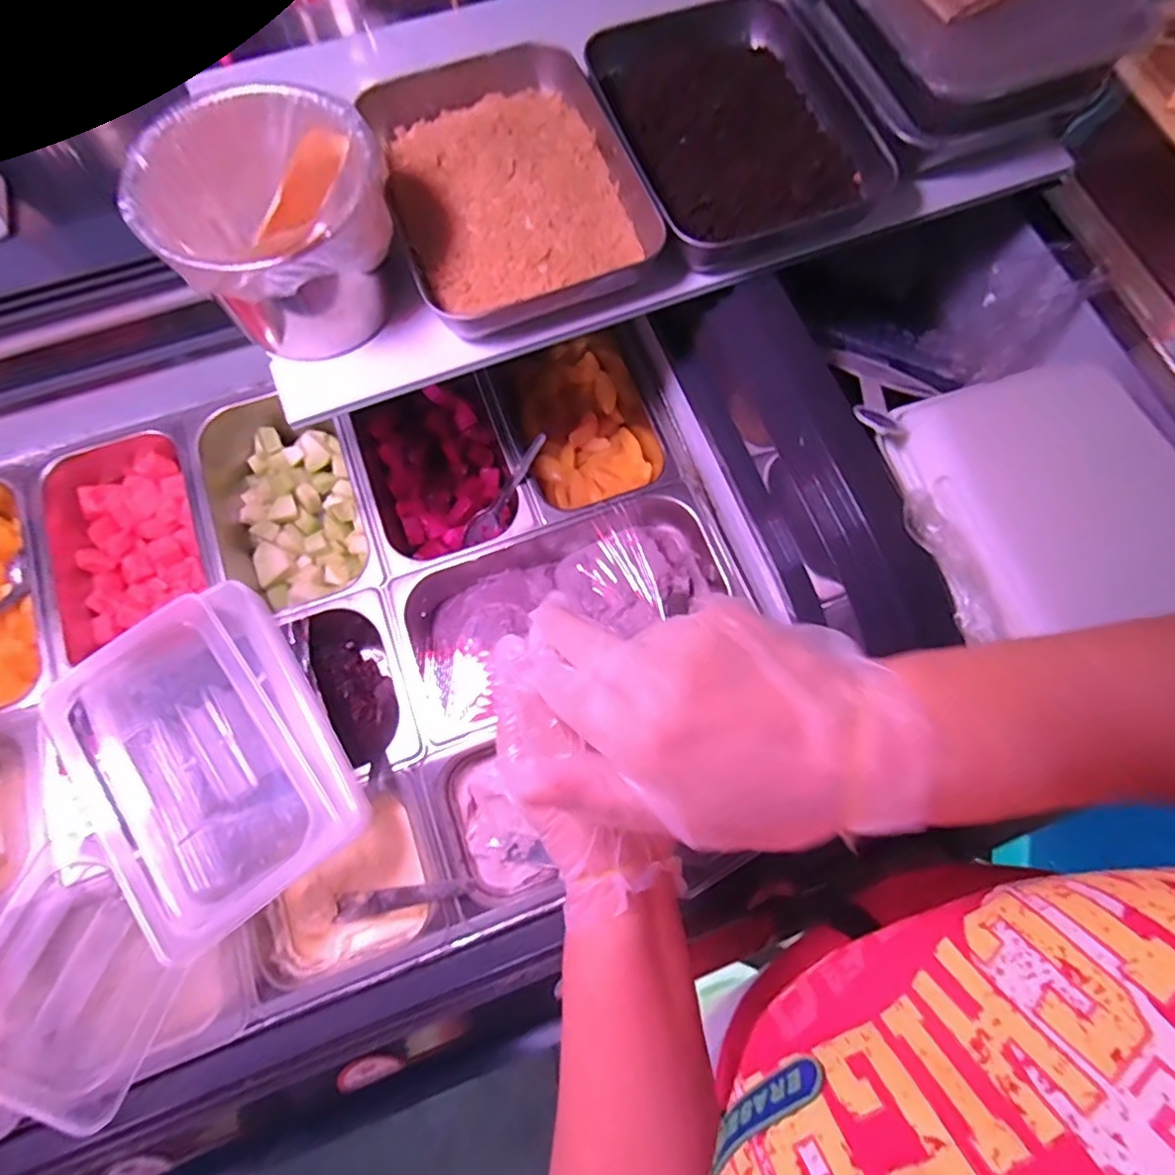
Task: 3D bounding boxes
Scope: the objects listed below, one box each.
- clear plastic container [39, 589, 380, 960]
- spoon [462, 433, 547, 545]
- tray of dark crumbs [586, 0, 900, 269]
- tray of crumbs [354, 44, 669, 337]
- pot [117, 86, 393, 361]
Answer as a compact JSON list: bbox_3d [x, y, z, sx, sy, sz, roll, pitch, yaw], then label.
[{"bbox_3d":[-0.327,0.148,0.532,0.187,0.067,0.267,-34,76,-10],"label":"clear plastic container"},{"bbox_3d":[-0.086,-0.102,0.643,0.032,0.024,0.150,50,122,13],"label":"spoon"},{"bbox_3d":[0.124,-0.384,0.513,0.201,0.045,0.242,-22,75,-7],"label":"tray of dark crumbs"},{"bbox_3d":[-0.069,-0.342,0.501,0.191,0.041,0.254,-21,75,-7],"label":"tray of crumbs"},{"bbox_3d":[-0.223,-0.259,0.449,0.154,0.113,0.148,0,73,-1],"label":"pot"}]

